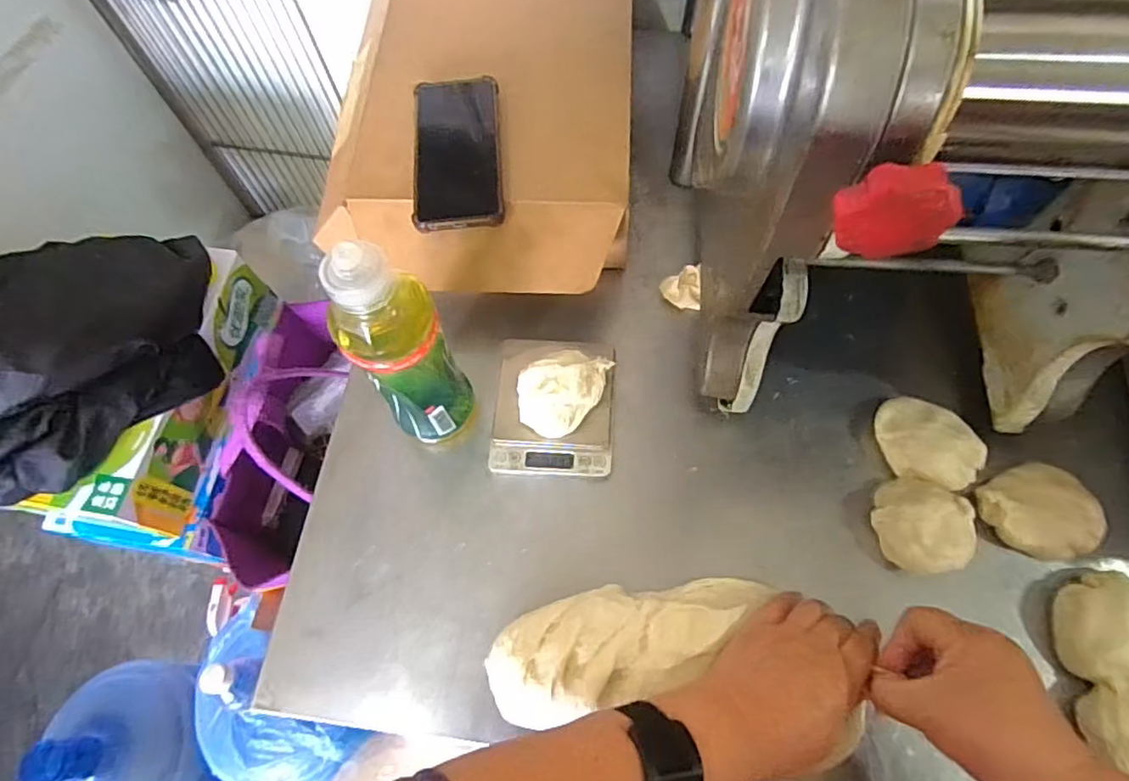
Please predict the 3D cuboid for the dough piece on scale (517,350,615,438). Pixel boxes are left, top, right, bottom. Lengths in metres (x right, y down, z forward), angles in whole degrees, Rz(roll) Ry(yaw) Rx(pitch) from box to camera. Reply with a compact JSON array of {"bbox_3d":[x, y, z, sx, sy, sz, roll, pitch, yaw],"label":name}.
[{"bbox_3d":[-0.004,-0.001,0.521,0.061,0.057,0.080,33,71,16],"label":"dough piece on scale"}]

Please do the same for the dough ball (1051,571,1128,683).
[{"bbox_3d":[0.389,0.168,0.437,0.056,0.041,0.070,-2,65,2],"label":"dough ball"}]

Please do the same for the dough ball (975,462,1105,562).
[{"bbox_3d":[0.372,0.095,0.477,0.071,0.031,0.073,-1,65,2],"label":"dough ball"}]

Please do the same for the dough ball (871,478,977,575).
[{"bbox_3d":[0.277,0.104,0.475,0.058,0.042,0.072,-6,63,-1],"label":"dough ball"}]

